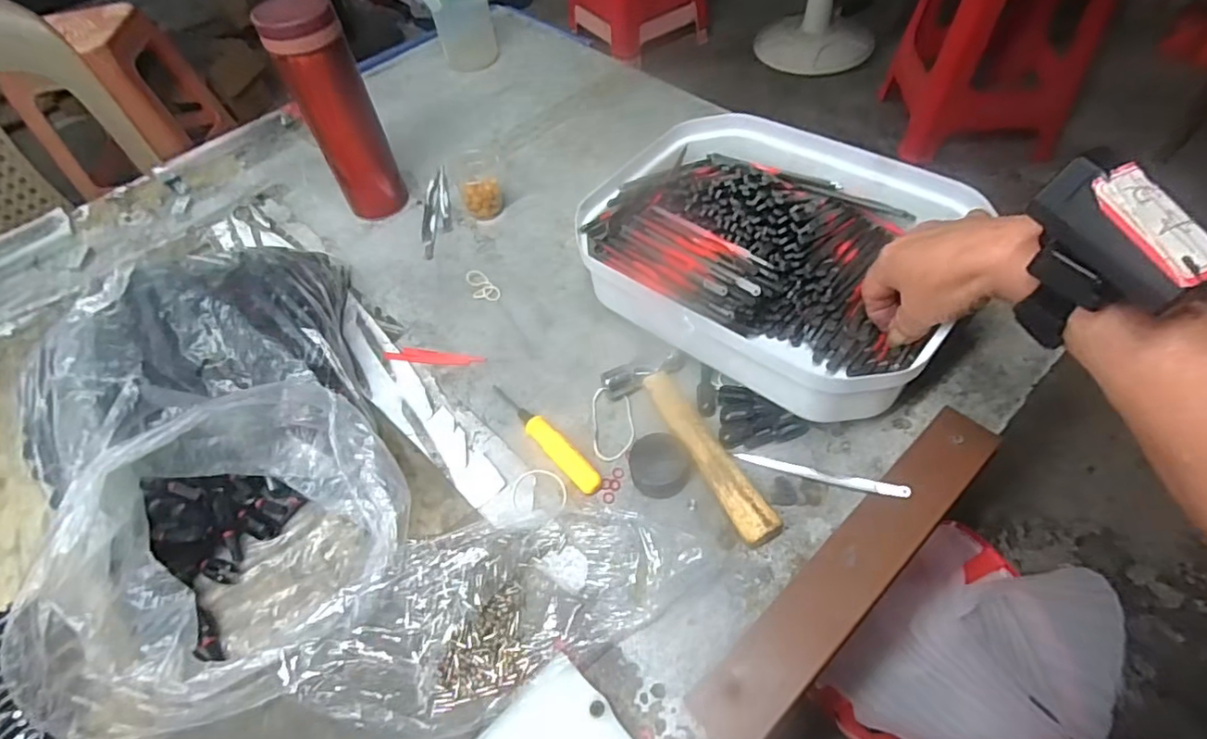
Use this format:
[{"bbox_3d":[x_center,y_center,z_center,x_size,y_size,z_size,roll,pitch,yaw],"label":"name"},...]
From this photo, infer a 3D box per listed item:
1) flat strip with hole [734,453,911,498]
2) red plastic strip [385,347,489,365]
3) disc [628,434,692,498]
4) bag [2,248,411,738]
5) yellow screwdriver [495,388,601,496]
[{"bbox_3d":[0.138,0.066,0.375,0.103,0.008,0.009,13,57,14],"label":"flat strip with hole"},{"bbox_3d":[-0.136,-0.011,0.474,0.083,0.005,0.012,6,55,9],"label":"red plastic strip"},{"bbox_3d":[0.038,0.063,0.391,0.039,0.016,0.038,-3,54,3],"label":"disc"},{"bbox_3d":[-0.255,0.053,0.378,0.209,0.103,0.300,-26,56,-13],"label":"bag"},{"bbox_3d":[-0.044,0.045,0.418,0.016,0.014,0.115,-38,60,-20],"label":"yellow screwdriver"}]

